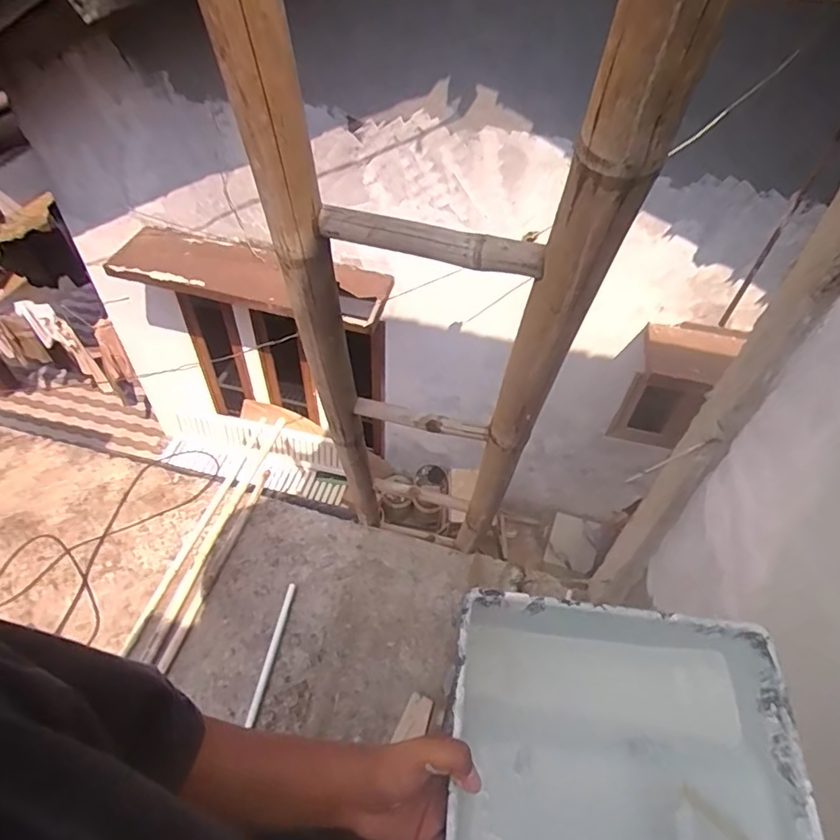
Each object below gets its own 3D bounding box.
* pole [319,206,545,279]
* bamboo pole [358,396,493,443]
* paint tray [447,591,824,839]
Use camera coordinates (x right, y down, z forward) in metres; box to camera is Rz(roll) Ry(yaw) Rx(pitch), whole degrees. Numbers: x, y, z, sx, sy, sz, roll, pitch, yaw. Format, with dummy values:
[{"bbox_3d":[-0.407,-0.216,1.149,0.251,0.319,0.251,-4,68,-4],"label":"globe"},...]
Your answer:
[{"bbox_3d":[0.010,-0.199,0.593,0.250,0.042,0.031,15,49,9],"label":"pole"},{"bbox_3d":[0.002,0.001,0.997,0.253,0.040,0.026,15,49,8],"label":"bamboo pole"},{"bbox_3d":[0.160,0.329,0.411,0.278,0.095,0.353,7,49,1],"label":"paint tray"}]

